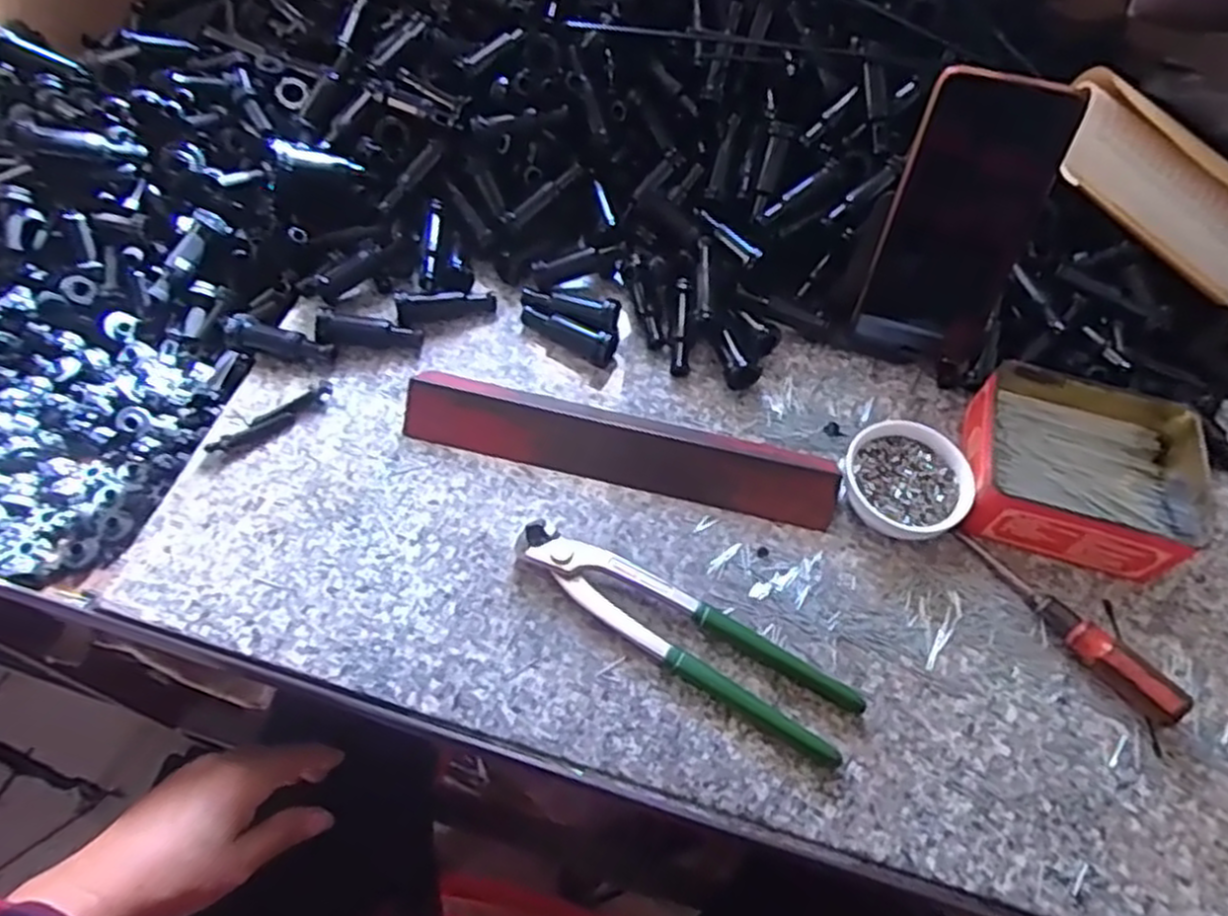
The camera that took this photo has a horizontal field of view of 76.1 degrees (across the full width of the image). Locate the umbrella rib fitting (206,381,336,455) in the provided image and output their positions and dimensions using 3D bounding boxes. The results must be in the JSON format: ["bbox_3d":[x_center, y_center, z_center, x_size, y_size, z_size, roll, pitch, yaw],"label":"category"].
[{"bbox_3d":[-0.204,-0.022,0.471,0.077,0.005,0.014,-35,67,-21],"label":"umbrella rib fitting"}]

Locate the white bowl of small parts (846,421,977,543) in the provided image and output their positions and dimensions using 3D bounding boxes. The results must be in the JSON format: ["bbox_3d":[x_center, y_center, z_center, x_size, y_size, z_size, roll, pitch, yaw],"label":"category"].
[{"bbox_3d":[0.172,0.015,0.465,0.071,0.025,0.069,1,60,-2],"label":"white bowl of small parts"}]

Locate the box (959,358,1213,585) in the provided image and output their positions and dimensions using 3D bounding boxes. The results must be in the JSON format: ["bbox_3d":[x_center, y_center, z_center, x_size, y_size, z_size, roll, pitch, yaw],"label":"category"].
[{"bbox_3d":[0.278,0.005,0.466,0.132,0.041,0.115,15,60,6],"label":"box"}]

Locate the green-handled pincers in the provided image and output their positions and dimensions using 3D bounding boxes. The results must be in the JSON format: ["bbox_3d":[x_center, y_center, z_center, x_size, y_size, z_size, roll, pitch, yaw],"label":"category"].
[{"bbox_3d":[0.037,0.090,0.418,0.194,0.017,0.042,29,62,13],"label":"green-handled pincers"}]

